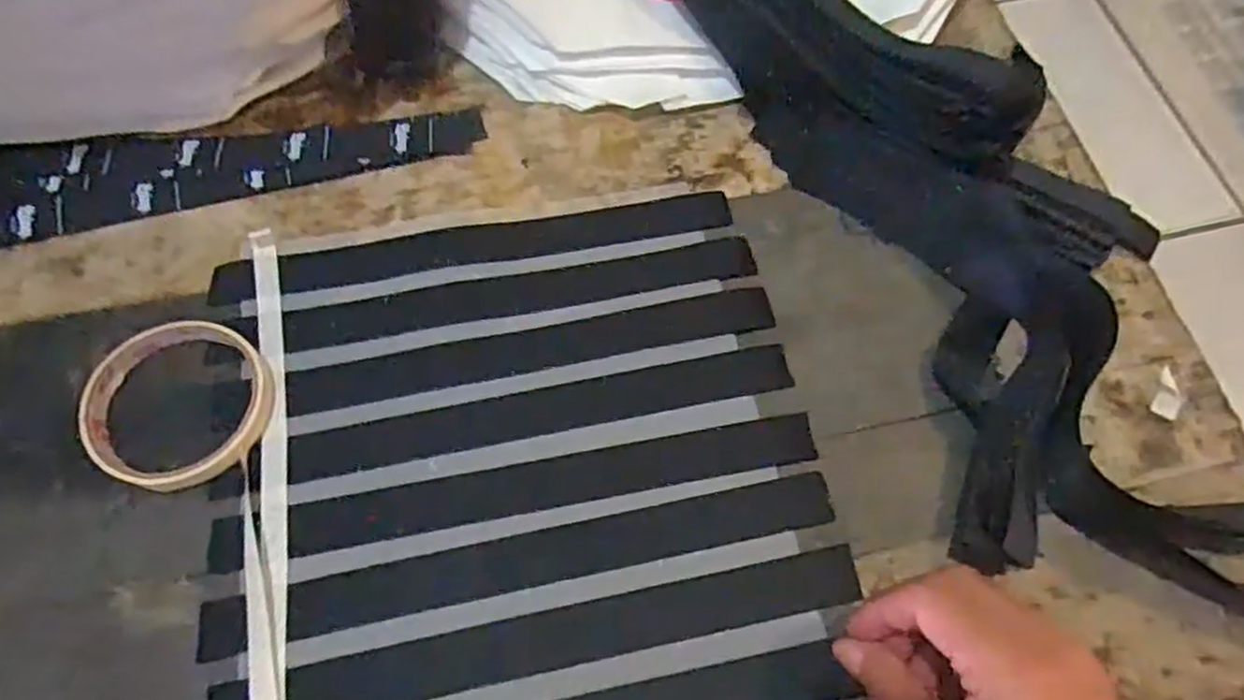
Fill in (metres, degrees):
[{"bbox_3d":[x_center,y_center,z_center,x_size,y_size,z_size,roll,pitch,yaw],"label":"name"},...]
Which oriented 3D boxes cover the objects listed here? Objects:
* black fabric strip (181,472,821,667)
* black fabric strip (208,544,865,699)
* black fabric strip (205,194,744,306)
[{"bbox_3d":[-0.042,0.099,0.345,0.288,0.009,0.026,-10,64,-7],"label":"black fabric strip"},{"bbox_3d":[-0.032,0.132,0.331,0.285,0.011,0.027,-10,64,-7],"label":"black fabric strip"},{"bbox_3d":[-0.080,-0.058,0.418,0.286,0.008,0.031,-10,64,-6],"label":"black fabric strip"}]

